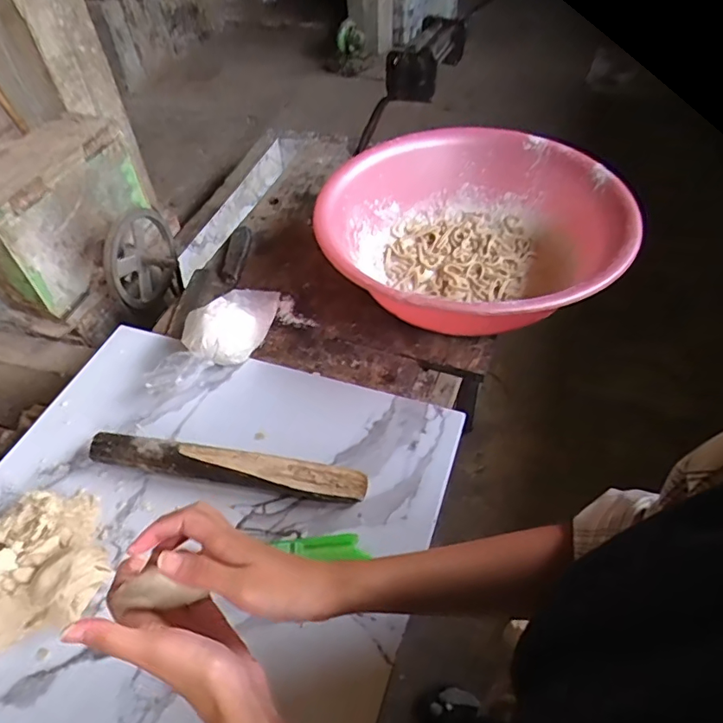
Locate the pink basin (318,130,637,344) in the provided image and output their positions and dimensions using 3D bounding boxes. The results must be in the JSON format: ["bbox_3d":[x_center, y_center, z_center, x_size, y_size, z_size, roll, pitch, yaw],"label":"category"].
[{"bbox_3d":[0.148,-0.173,0.743,0.391,0.137,0.397,-1,49,1],"label":"pink basin"}]

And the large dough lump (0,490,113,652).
[{"bbox_3d":[-0.326,0.191,0.493,0.151,0.055,0.138,-19,51,-14],"label":"large dough lump"}]

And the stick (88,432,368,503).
[{"bbox_3d":[-0.146,0.114,0.565,0.302,0.033,0.038,8,49,9],"label":"stick"}]

